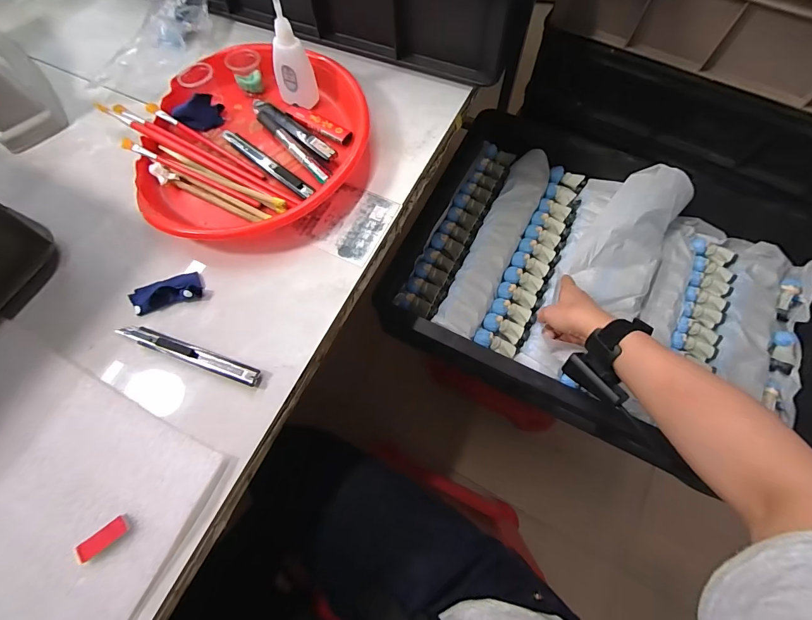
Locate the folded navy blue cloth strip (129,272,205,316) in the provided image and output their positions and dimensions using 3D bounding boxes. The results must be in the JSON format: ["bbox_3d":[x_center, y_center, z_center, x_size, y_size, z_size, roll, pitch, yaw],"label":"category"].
[{"bbox_3d":[-0.224,-0.014,0.342,0.062,0.016,0.028,-24,70,-8],"label":"folded navy blue cloth strip"}]

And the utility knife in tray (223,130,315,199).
[{"bbox_3d":[-0.147,-0.156,0.384,0.136,0.009,0.014,40,75,15],"label":"utility knife in tray"}]

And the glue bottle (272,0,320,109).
[{"bbox_3d":[-0.123,-0.268,0.367,0.040,0.122,0.031,-22,70,-7],"label":"glue bottle"}]

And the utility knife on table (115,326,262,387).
[{"bbox_3d":[-0.191,0.037,0.318,0.137,0.010,0.015,18,70,8],"label":"utility knife on table"}]

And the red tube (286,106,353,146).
[{"bbox_3d":[-0.096,-0.205,0.403,0.083,0.007,0.022,30,73,12],"label":"red tube"}]

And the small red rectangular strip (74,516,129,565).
[{"bbox_3d":[-0.221,0.167,0.267,0.036,0.009,0.013,-36,72,-12],"label":"small red rectangular strip"}]

